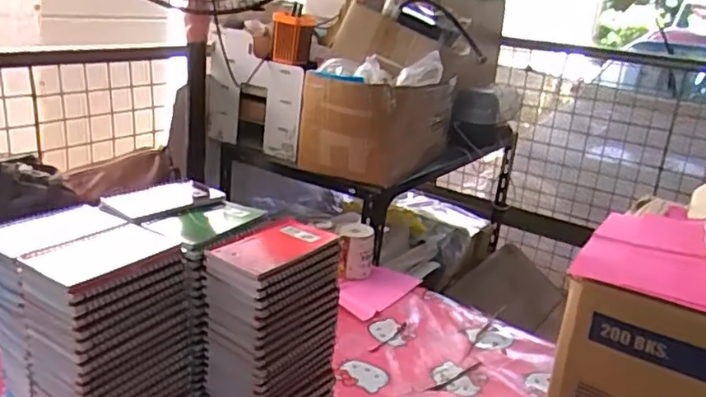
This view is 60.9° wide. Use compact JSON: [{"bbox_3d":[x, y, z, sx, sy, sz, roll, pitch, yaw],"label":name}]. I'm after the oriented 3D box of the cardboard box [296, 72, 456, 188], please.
[{"bbox_3d":[0.060,-0.181,1.399,0.243,0.206,0.350,15,22,27],"label":"cardboard box"}]

